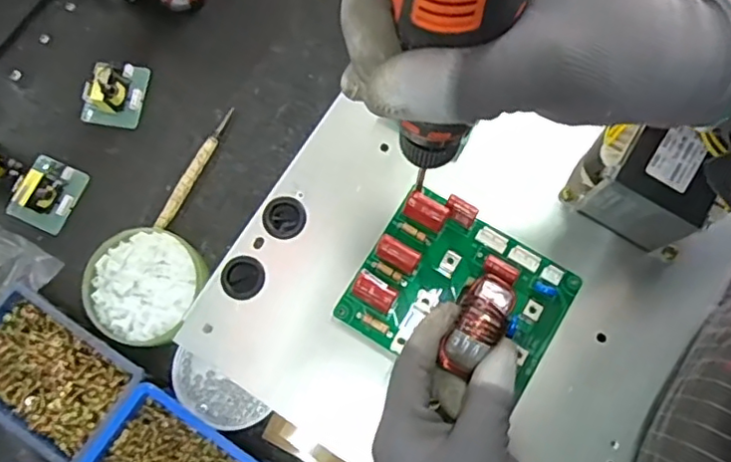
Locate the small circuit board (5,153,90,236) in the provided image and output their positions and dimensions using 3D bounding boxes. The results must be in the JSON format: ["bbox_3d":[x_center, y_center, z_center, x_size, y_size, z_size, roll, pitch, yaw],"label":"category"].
[{"bbox_3d":[-0.302,-0.038,0.556,0.054,0.034,0.067,23,78,5],"label":"small circuit board"}]

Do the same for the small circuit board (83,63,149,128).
[{"bbox_3d":[-0.246,-0.139,0.573,0.054,0.042,0.064,13,78,2],"label":"small circuit board"}]

